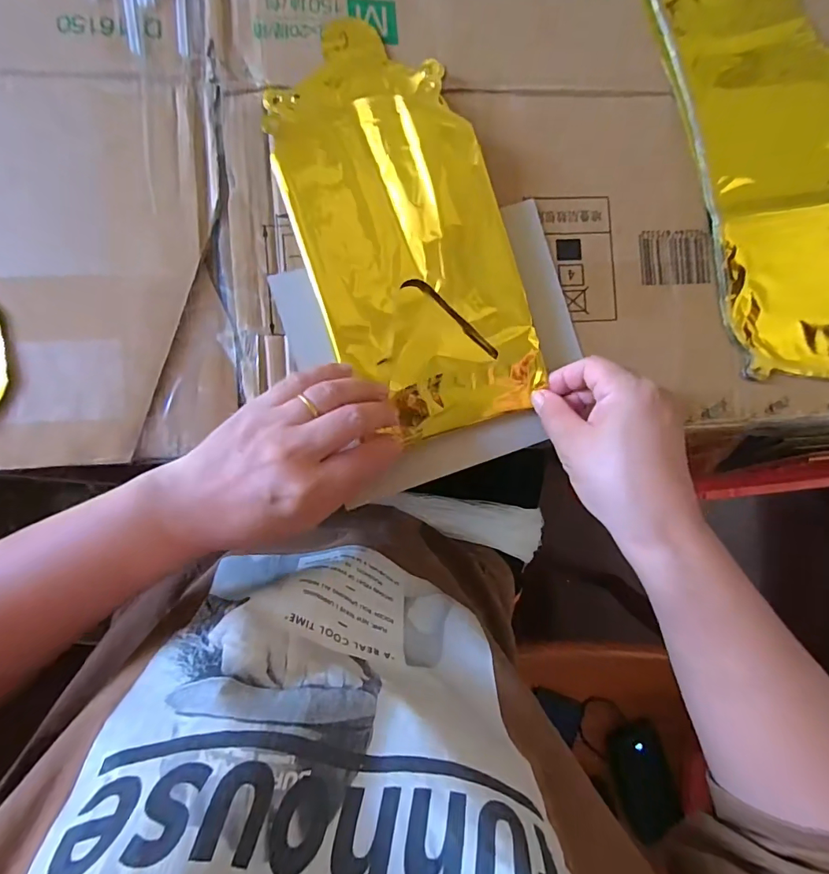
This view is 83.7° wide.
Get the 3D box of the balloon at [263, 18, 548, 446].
[{"bbox_3d":[-0.009,-0.138,0.307,0.127,0.019,0.271,-18,89,-7],"label":"balloon"}]

